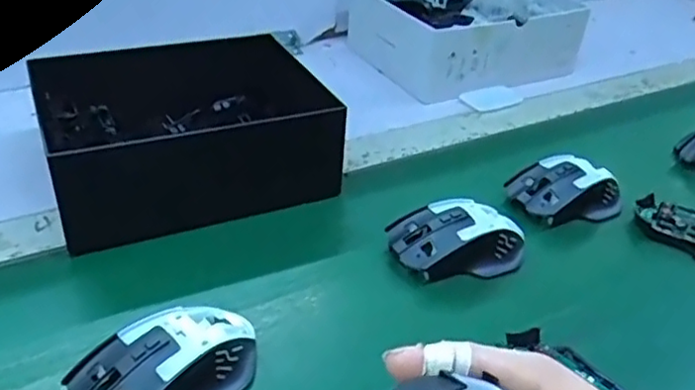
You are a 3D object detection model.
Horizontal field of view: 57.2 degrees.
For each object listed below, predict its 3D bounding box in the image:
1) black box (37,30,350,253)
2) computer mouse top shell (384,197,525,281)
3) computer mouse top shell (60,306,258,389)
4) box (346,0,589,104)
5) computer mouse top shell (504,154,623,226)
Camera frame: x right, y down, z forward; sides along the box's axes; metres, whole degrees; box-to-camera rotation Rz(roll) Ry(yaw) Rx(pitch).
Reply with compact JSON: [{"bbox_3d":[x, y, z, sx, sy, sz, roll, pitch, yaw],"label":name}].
[{"bbox_3d":[-0.141,-0.062,0.565,0.224,0.093,0.214,-12,38,-23],"label":"black box"},{"bbox_3d":[0.090,0.033,0.504,0.113,0.038,0.069,-2,35,-10],"label":"computer mouse top shell"},{"bbox_3d":[-0.108,0.099,0.386,0.115,0.036,0.071,-25,44,-35],"label":"computer mouse top shell"},{"bbox_3d":[0.150,-0.221,0.837,0.246,0.091,0.210,-15,39,-26],"label":"box"},{"bbox_3d":[0.199,-0.007,0.576,0.106,0.038,0.066,-6,36,-15],"label":"computer mouse top shell"}]

